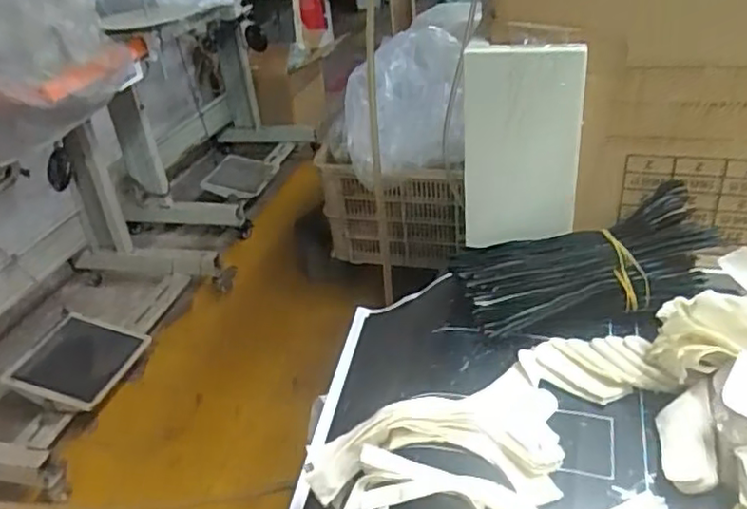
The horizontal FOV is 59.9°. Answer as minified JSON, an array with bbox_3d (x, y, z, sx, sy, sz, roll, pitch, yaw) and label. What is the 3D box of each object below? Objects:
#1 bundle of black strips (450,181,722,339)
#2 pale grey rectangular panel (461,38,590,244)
[{"bbox_3d":[0.169,0.011,0.530,0.203,0.076,0.072,-14,29,16],"label":"bundle of black strips"},{"bbox_3d":[0.134,-0.088,0.597,0.104,0.219,0.017,12,51,22],"label":"pale grey rectangular panel"}]

